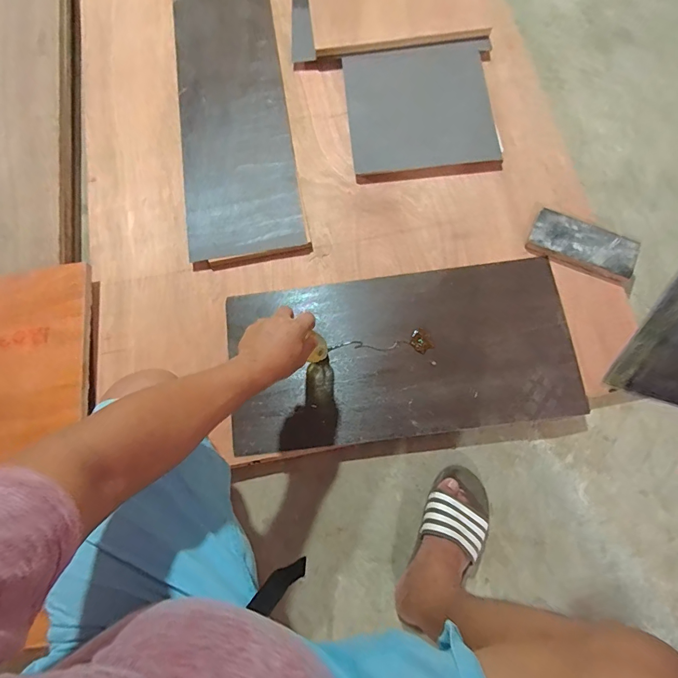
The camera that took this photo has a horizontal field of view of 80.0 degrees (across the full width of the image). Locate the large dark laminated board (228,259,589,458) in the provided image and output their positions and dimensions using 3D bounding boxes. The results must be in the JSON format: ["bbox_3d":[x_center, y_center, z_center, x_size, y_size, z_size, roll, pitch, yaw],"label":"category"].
[{"bbox_3d":[0.113,0.023,0.750,0.624,0.029,0.300,-8,75,0],"label":"large dark laminated board"}]

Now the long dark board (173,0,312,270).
[{"bbox_3d":[-0.270,-0.696,0.964,0.241,0.036,1.136,-9,74,-3],"label":"long dark board"}]

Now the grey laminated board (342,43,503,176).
[{"bbox_3d":[0.182,-0.509,0.886,0.302,0.015,0.286,-7,83,3],"label":"grey laminated board"}]

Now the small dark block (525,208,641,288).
[{"bbox_3d":[0.477,-0.181,0.796,0.195,0.031,0.100,28,75,7],"label":"small dark block"}]

